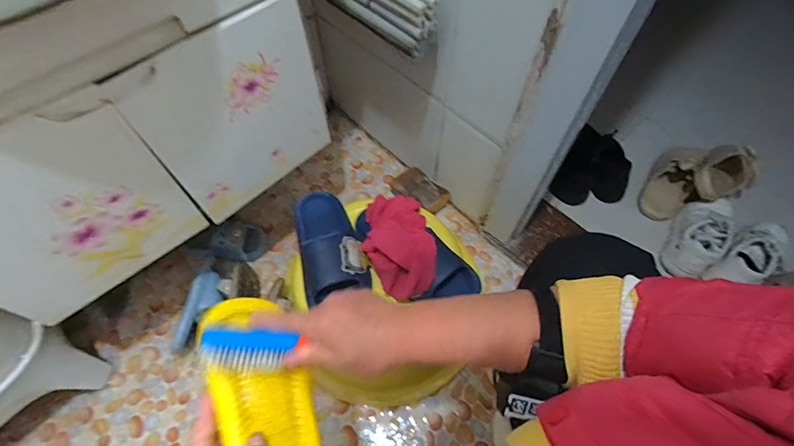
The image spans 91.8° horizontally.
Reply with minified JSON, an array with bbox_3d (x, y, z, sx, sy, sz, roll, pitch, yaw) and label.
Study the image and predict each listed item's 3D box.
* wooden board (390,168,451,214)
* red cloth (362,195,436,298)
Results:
[{"bbox_3d":[0.059,-0.083,0.958,0.139,0.042,0.080,35,63,19],"label":"wooden board"},{"bbox_3d":[-0.003,0.023,0.695,0.119,0.089,0.207,-7,60,-4],"label":"red cloth"}]

